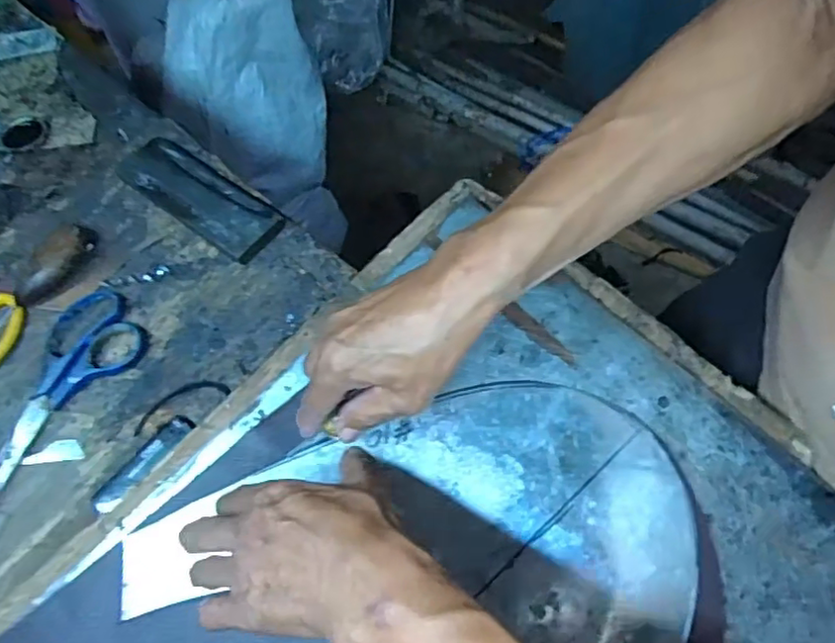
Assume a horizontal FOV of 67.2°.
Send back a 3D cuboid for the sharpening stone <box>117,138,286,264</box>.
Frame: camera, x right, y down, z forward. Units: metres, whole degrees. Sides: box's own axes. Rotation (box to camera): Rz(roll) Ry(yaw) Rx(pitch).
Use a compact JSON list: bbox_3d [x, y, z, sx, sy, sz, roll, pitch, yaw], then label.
[{"bbox_3d":[-0.187,-0.110,0.531,0.161,0.015,0.053,35,68,15],"label":"sharpening stone"}]

